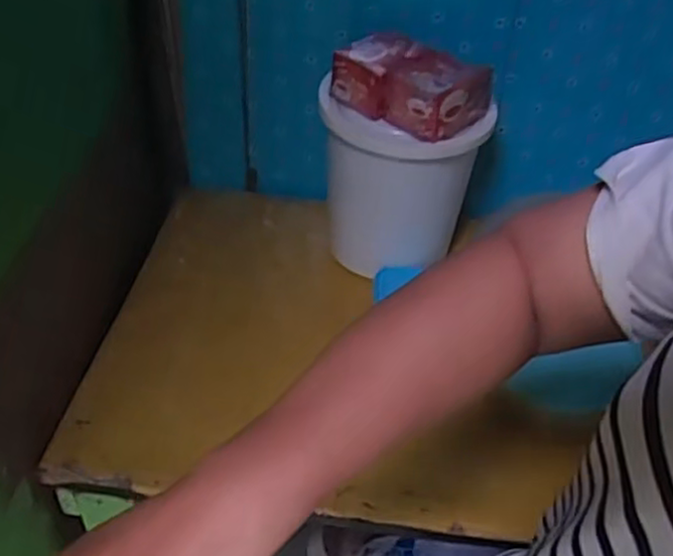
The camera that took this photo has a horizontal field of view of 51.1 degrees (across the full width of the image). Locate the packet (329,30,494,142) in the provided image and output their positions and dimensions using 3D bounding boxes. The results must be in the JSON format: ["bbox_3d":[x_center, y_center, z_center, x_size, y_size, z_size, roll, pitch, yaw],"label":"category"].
[{"bbox_3d":[0.100,-0.257,0.923,0.170,0.070,0.140,33,48,31],"label":"packet"}]

